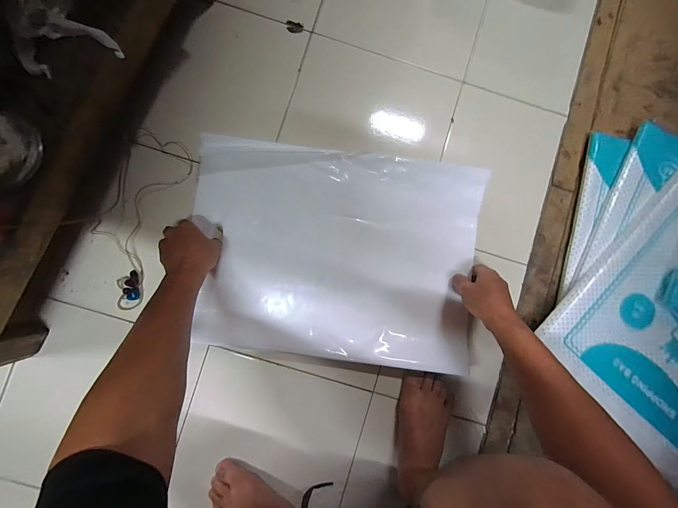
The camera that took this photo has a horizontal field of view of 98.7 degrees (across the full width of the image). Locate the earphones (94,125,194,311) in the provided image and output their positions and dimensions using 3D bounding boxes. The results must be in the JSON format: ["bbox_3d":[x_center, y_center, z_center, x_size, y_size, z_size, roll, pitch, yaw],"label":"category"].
[{"bbox_3d":[-0.355,-0.060,0.500,0.112,0.015,0.302,19,86,-2],"label":"earphones"}]

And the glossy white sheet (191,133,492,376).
[{"bbox_3d":[-0.005,0.001,0.489,0.462,0.033,0.340,6,87,-3],"label":"glossy white sheet"}]

